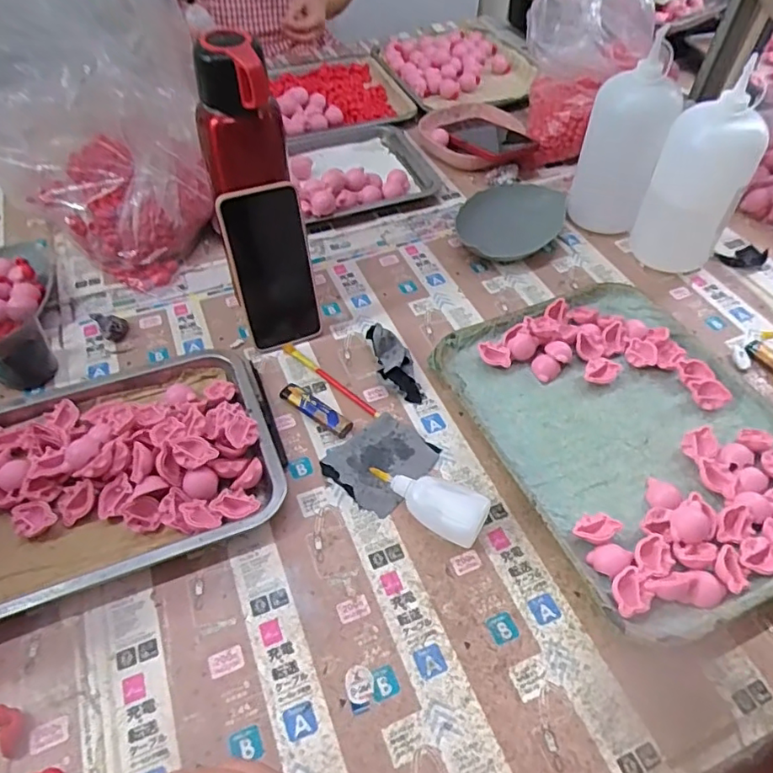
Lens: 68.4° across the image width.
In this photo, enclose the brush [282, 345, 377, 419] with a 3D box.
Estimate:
[{"bbox_3d":[-0.057,-0.007,0.580,0.138,0.008,0.011,35,58,24],"label":"brush"}]

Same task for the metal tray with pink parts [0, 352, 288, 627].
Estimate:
[{"bbox_3d":[-0.264,0.073,0.494,0.320,0.038,0.220,-16,53,-15],"label":"metal tray with pink parts"}]

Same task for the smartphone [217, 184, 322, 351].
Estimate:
[{"bbox_3d":[-0.112,-0.112,0.565,0.073,0.164,0.017,-18,39,-15],"label":"smartphone"}]

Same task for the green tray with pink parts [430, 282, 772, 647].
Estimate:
[{"bbox_3d":[0.236,0.034,0.530,0.282,0.029,0.338,-20,54,-17],"label":"green tray with pink parts"}]

